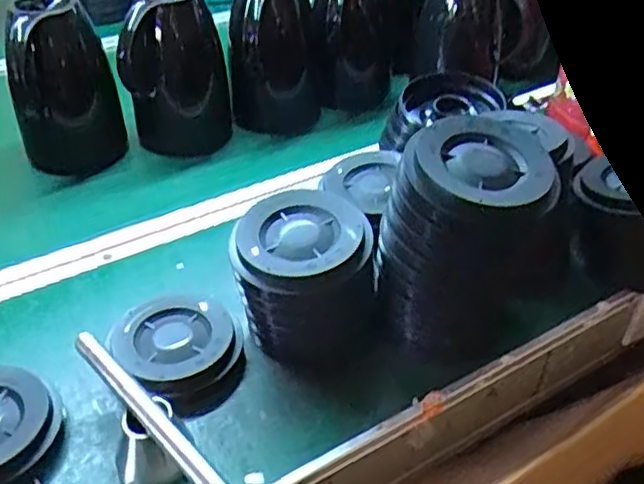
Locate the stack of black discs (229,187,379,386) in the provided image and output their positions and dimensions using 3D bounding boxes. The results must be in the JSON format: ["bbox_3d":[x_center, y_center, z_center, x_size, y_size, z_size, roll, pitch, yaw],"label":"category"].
[{"bbox_3d":[-0.016,0.035,0.632,0.127,0.129,0.110,-2,38,-2],"label":"stack of black discs"}]

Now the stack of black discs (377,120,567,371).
[{"bbox_3d":[0.123,0.010,0.605,0.124,0.201,0.104,-14,40,-16],"label":"stack of black discs"}]

